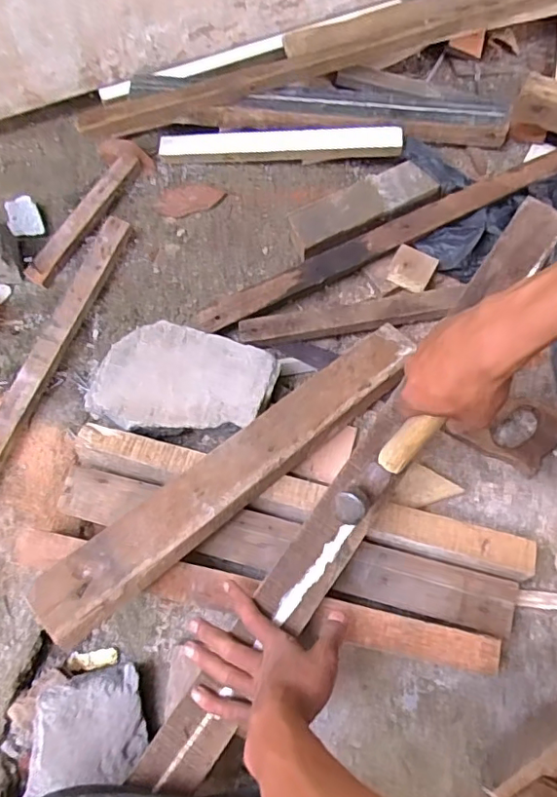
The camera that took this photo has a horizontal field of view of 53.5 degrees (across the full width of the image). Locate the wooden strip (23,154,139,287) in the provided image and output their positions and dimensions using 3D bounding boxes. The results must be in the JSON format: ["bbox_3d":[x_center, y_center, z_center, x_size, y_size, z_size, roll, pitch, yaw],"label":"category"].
[{"bbox_3d":[-0.275,-0.259,0.786,0.028,0.034,0.236,29,72,11],"label":"wooden strip"}]

